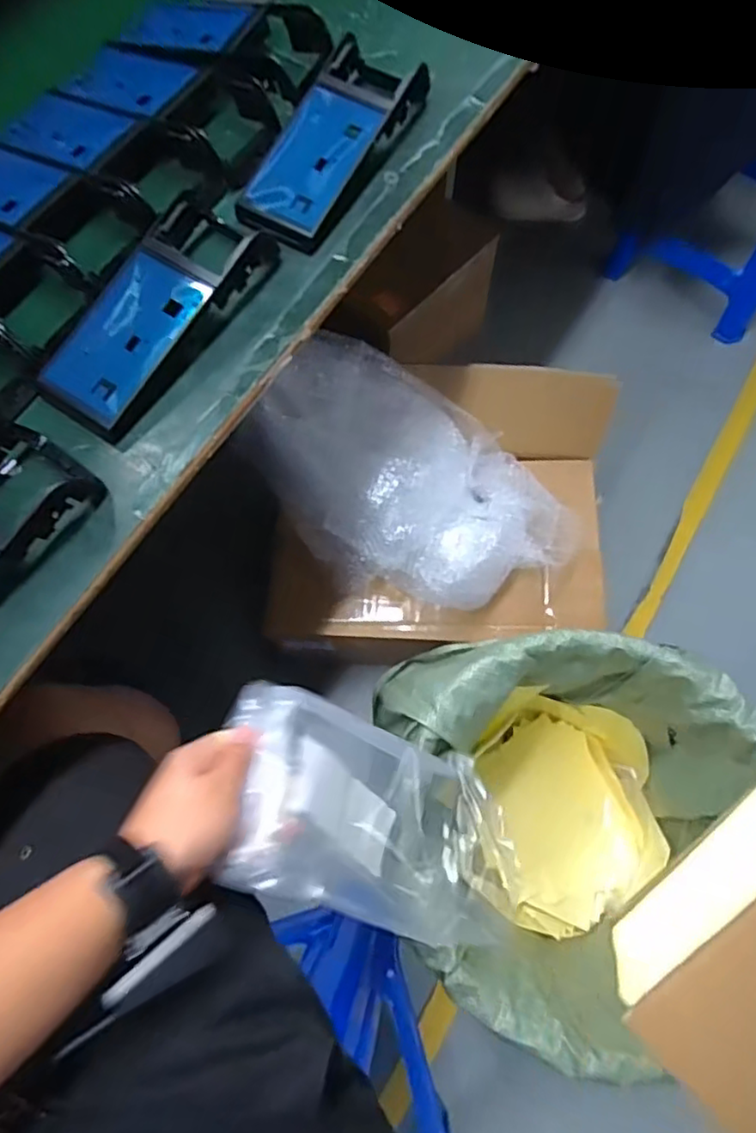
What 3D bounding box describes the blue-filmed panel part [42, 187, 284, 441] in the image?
[{"bbox_3d":[-0.176,-0.205,0.502,0.085,0.033,0.211,31,74,12],"label":"blue-filmed panel part"}]

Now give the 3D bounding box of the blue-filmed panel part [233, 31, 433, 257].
[{"bbox_3d":[-0.043,-0.371,0.568,0.089,0.034,0.213,26,73,10],"label":"blue-filmed panel part"}]

